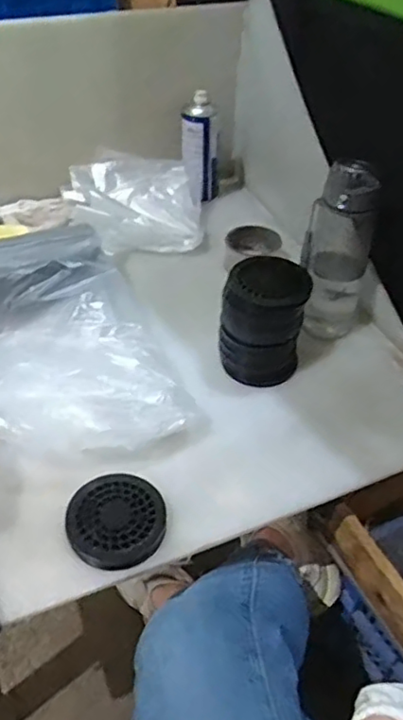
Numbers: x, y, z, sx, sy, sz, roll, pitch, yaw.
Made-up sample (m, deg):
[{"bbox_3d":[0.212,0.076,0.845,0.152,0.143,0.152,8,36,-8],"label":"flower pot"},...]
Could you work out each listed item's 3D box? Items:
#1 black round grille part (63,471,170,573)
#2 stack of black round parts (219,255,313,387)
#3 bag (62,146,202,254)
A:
[{"bbox_3d":[-0.086,0.162,0.626,0.099,0.013,0.098,2,43,-2],"label":"black round grille part"},{"bbox_3d":[0.077,-0.052,0.779,0.103,0.134,0.094,5,43,1],"label":"stack of black round parts"},{"bbox_3d":[-0.111,-0.257,1.002,0.222,0.076,0.171,-3,44,-7],"label":"bag"}]

